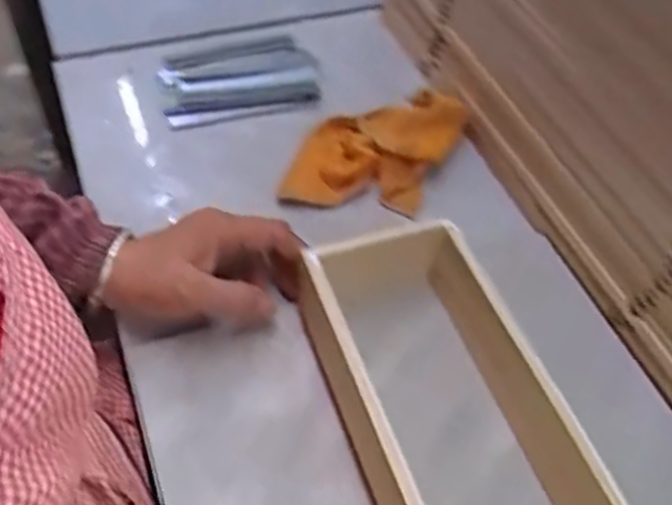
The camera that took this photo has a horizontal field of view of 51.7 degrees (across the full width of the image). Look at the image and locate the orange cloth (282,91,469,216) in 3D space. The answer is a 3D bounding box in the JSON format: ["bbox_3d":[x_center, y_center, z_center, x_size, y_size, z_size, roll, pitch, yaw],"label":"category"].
[{"bbox_3d":[0.031,-0.086,0.541,0.109,0.045,0.140,21,54,11],"label":"orange cloth"}]

